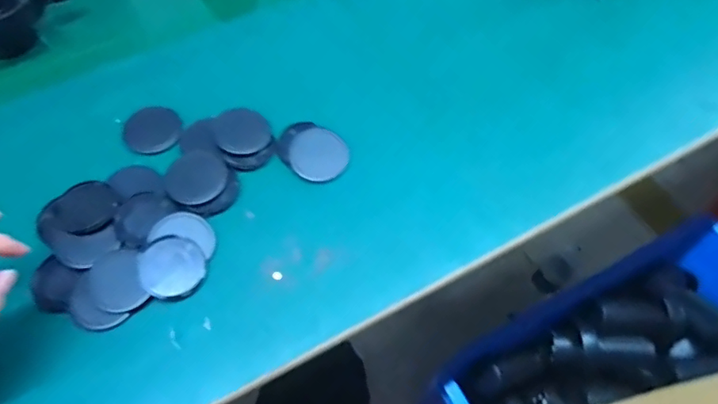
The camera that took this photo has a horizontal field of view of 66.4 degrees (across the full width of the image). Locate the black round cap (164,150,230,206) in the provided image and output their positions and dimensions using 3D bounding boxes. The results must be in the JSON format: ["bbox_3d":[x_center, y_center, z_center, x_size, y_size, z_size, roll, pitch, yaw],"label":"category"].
[{"bbox_3d":[-0.137,-0.021,0.464,0.052,0.008,0.051,1,62,-2],"label":"black round cap"}]

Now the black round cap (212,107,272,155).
[{"bbox_3d":[-0.105,-0.065,0.490,0.049,0.009,0.050,1,62,-2],"label":"black round cap"}]

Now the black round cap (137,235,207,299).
[{"bbox_3d":[-0.147,0.051,0.431,0.048,0.011,0.045,1,62,-2],"label":"black round cap"}]

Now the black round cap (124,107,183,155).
[{"bbox_3d":[-0.186,-0.066,0.490,0.051,0.008,0.048,1,62,-2],"label":"black round cap"}]

